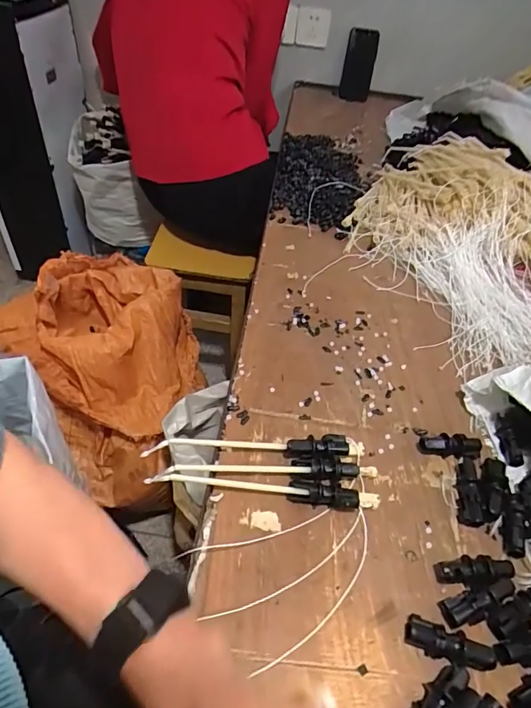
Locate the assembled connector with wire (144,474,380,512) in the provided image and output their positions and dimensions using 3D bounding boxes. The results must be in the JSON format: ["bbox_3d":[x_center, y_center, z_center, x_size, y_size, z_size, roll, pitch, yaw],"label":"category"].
[{"bbox_3d":[0.002,0.127,0.439,0.217,0.027,0.027,7,46,-1],"label":"assembled connector with wire"}]

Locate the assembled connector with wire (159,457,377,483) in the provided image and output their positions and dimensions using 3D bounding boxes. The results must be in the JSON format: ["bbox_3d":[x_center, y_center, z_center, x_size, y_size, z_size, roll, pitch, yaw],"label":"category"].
[{"bbox_3d":[0.008,0.111,0.451,0.207,0.027,0.024,1,47,-7],"label":"assembled connector with wire"}]

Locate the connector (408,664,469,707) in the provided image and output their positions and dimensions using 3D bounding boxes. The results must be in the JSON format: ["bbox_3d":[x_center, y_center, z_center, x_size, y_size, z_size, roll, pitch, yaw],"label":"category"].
[{"bbox_3d":[0.124,0.256,0.336,0.067,0.024,0.019,-29,56,-30],"label":"connector"}]

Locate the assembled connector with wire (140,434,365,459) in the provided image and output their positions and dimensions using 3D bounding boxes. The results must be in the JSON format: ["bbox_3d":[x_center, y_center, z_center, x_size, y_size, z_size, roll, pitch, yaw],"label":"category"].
[{"bbox_3d":[-0.008,0.096,0.466,0.222,0.026,0.020,0,47,-8],"label":"assembled connector with wire"}]

